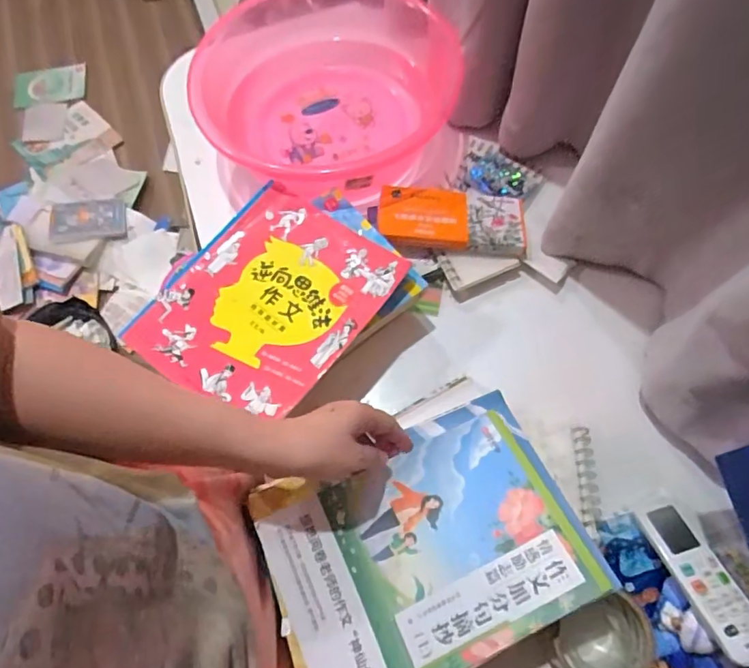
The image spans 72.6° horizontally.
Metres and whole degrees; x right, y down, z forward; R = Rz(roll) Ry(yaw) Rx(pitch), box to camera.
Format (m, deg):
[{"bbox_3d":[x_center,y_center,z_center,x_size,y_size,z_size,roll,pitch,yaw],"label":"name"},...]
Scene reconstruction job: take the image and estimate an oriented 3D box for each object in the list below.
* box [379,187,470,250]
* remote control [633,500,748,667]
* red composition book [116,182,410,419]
[{"bbox_3d":[0.063,-0.151,0.653,0.112,0.027,0.082,3,67,3],"label":"box"},{"bbox_3d":[0.296,0.217,0.458,0.047,0.014,0.136,-17,48,-5],"label":"remote control"},{"bbox_3d":[-0.120,-0.041,0.571,0.221,0.024,0.254,34,72,15],"label":"red composition book"}]

